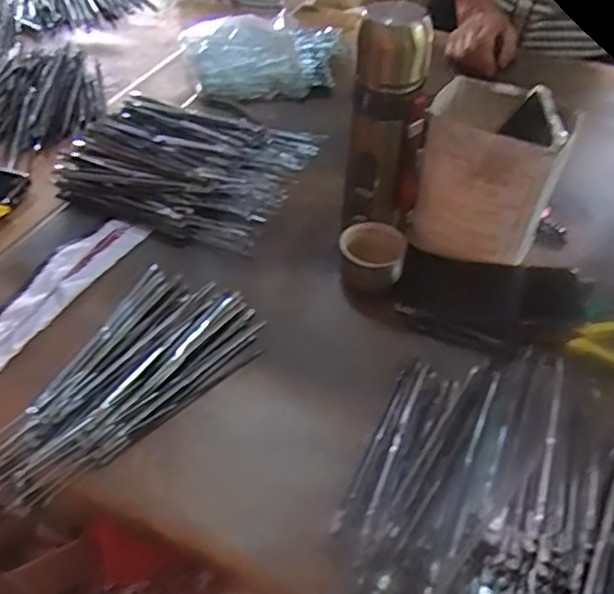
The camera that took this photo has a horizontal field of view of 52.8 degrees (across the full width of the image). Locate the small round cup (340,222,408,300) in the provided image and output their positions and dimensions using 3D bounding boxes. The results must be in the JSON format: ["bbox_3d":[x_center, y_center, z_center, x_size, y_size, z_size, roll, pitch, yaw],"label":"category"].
[{"bbox_3d":[0.065,-0.037,0.612,0.061,0.042,0.064,1,48,-1],"label":"small round cup"}]

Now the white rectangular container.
[{"bbox_3d":[0.176,-0.119,0.597,0.116,0.140,0.098,22,52,17],"label":"white rectangular container"}]

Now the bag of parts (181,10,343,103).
[{"bbox_3d":[-0.053,-0.339,0.871,0.220,0.058,0.120,-9,49,-9],"label":"bag of parts"}]

